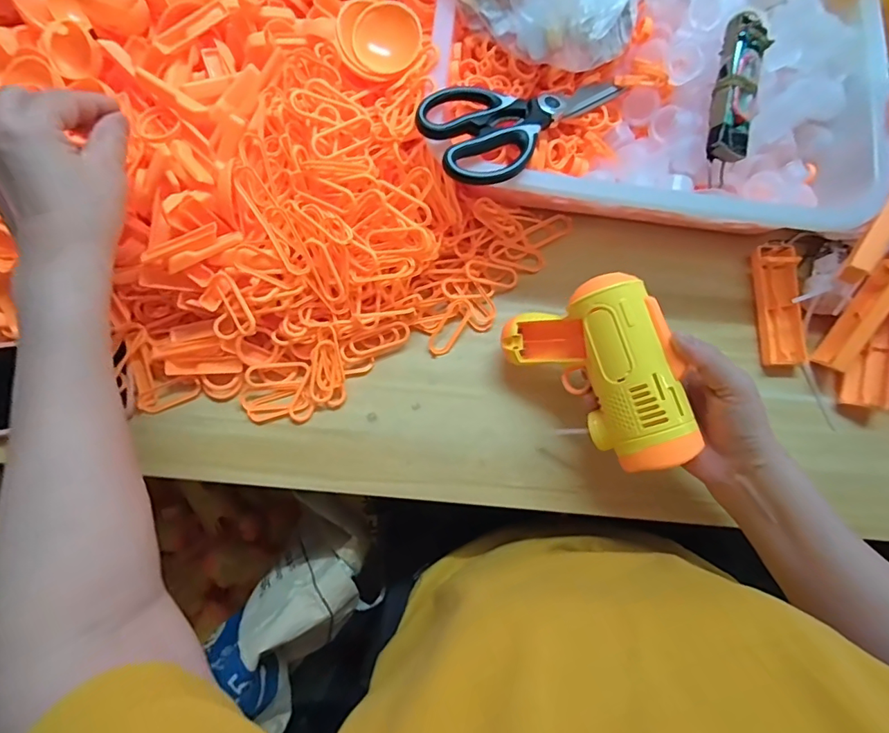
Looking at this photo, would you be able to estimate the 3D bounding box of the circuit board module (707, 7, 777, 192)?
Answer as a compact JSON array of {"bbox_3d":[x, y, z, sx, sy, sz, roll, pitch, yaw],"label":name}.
[{"bbox_3d":[0.236,-0.217,0.395,0.036,0.025,0.130,11,90,2],"label":"circuit board module"}]

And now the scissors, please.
[{"bbox_3d":[0.069,-0.201,0.390,0.186,0.020,0.082,-28,79,-23],"label":"scissors"}]

